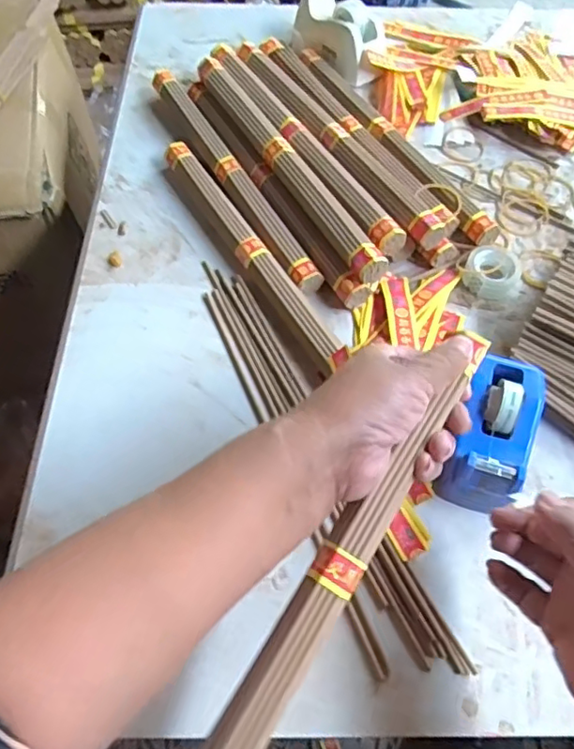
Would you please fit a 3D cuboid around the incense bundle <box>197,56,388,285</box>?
[{"bbox_3d":[-0.004,-0.199,0.539,0.028,0.023,0.311,-25,63,-15],"label":"incense bundle"}]

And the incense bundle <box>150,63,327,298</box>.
[{"bbox_3d":[-0.056,-0.194,0.563,0.026,0.022,0.315,-25,63,-15],"label":"incense bundle"}]

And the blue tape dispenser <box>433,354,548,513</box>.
[{"bbox_3d":[0.142,0.041,0.409,0.055,0.049,0.108,20,61,10],"label":"blue tape dispenser"}]

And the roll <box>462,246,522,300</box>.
[{"bbox_3d":[0.179,-0.089,0.510,0.046,0.020,0.042,1,59,-1],"label":"roll"}]

